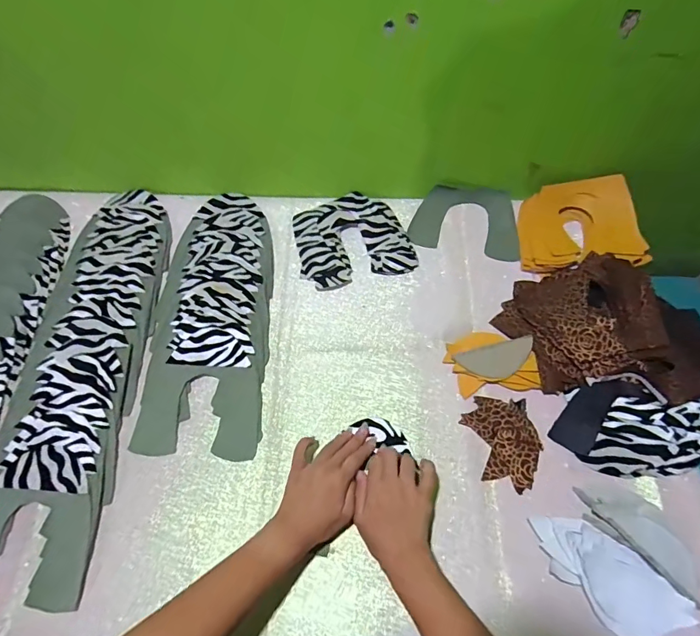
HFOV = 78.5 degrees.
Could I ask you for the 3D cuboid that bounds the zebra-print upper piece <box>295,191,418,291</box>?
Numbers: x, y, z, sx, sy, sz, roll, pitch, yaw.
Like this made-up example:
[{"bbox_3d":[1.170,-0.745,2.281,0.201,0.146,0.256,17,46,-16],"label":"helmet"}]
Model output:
[{"bbox_3d":[0.003,-0.123,0.654,0.166,0.014,0.155,-12,63,-7],"label":"zebra-print upper piece"}]

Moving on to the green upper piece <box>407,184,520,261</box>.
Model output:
[{"bbox_3d":[0.183,-0.158,0.675,0.162,0.011,0.132,12,65,7],"label":"green upper piece"}]

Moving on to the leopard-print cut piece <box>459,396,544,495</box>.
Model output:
[{"bbox_3d":[0.190,0.149,0.521,0.082,0.008,0.110,-16,66,-1],"label":"leopard-print cut piece"}]

